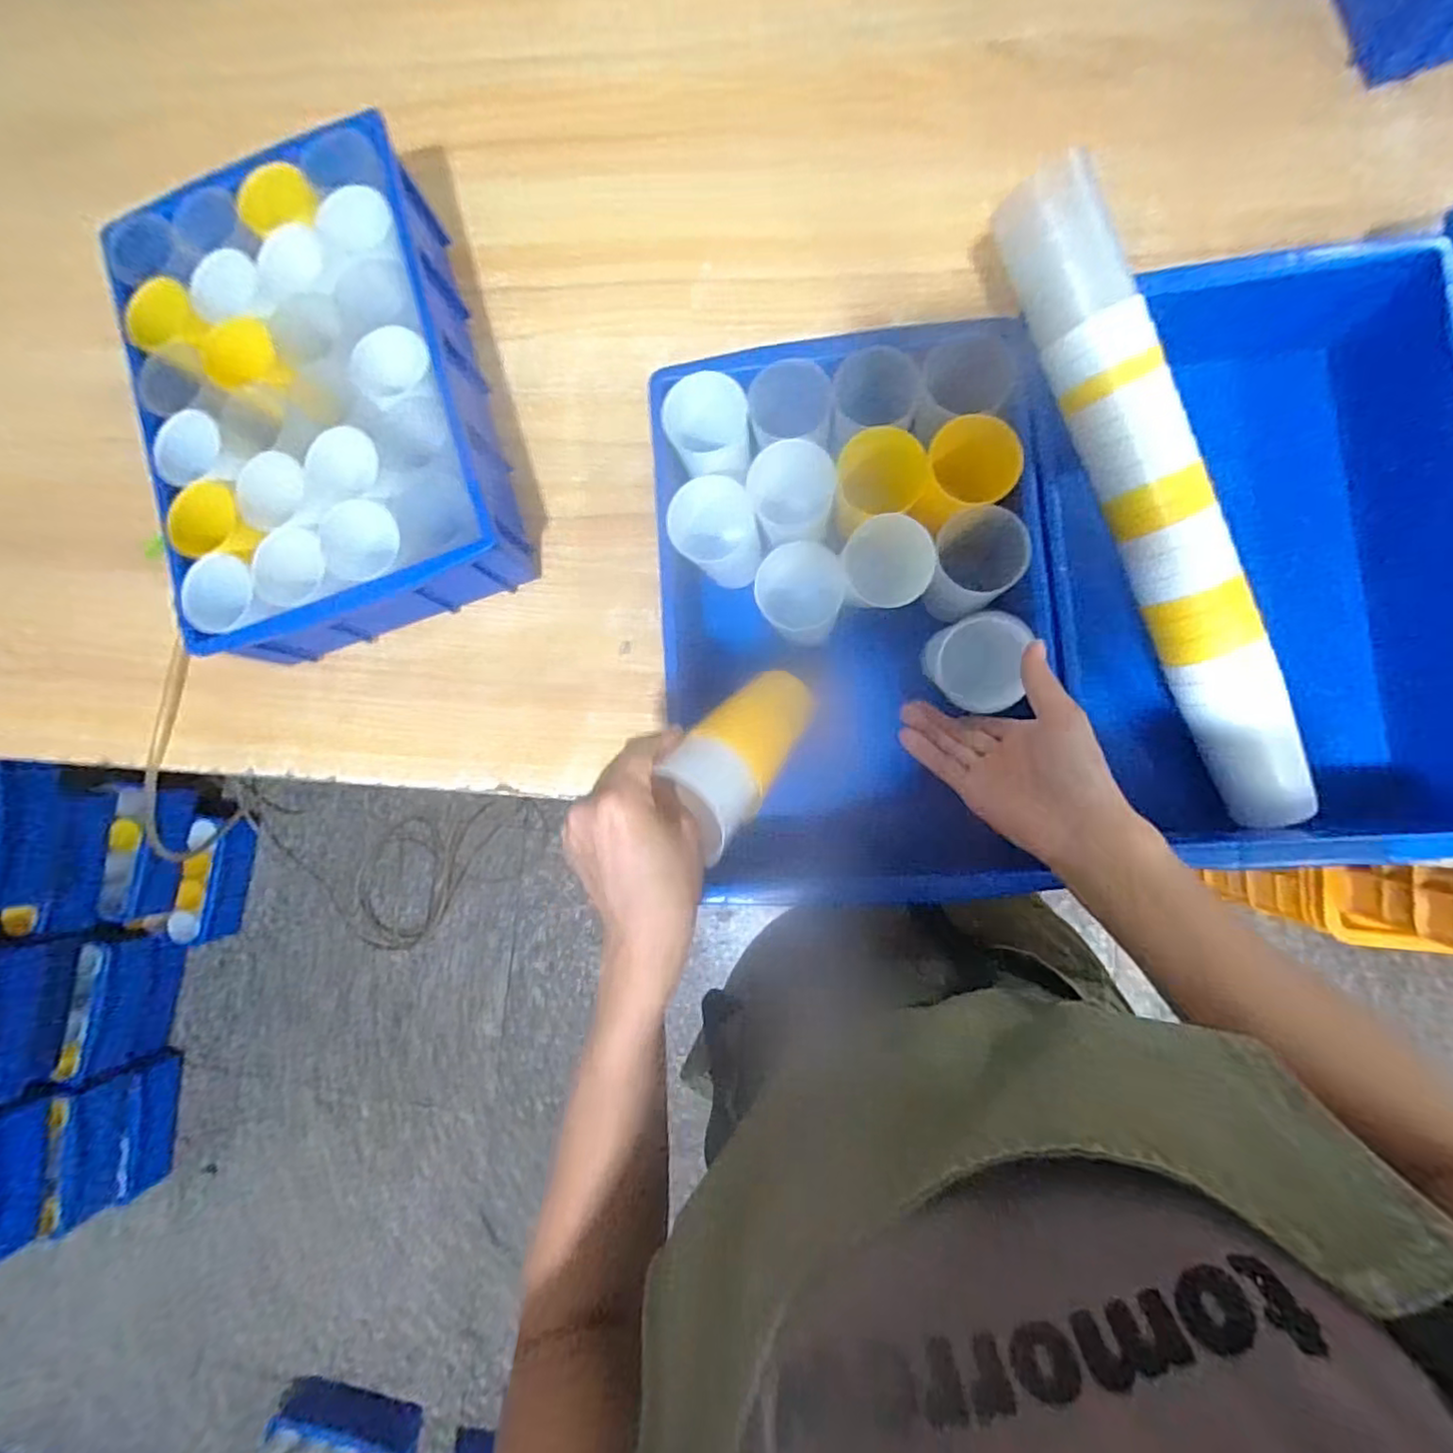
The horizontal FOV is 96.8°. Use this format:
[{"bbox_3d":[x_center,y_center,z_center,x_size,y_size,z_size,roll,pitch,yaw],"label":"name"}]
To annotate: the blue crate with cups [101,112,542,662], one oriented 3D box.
[{"bbox_3d":[-0.350,-0.276,0.577,0.263,0.123,0.390,-16,83,6],"label":"blue crate with cups"}]

